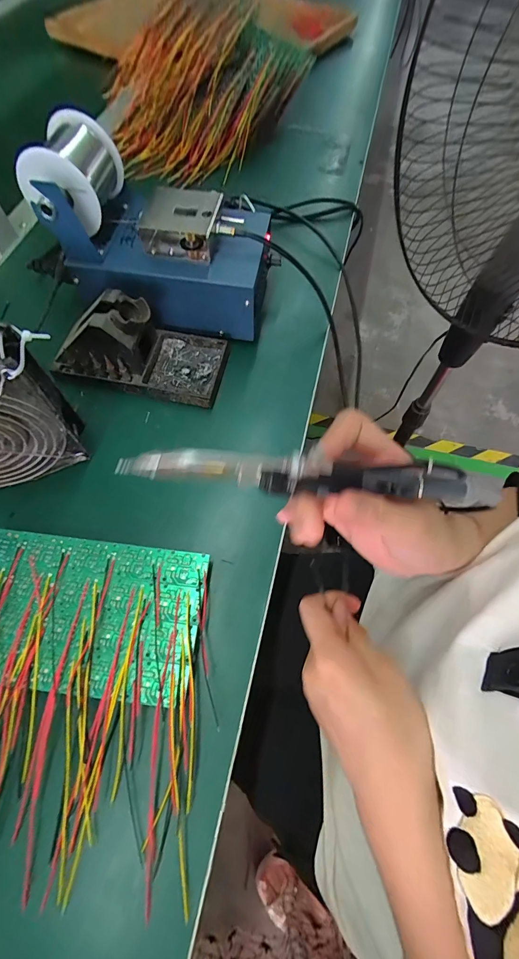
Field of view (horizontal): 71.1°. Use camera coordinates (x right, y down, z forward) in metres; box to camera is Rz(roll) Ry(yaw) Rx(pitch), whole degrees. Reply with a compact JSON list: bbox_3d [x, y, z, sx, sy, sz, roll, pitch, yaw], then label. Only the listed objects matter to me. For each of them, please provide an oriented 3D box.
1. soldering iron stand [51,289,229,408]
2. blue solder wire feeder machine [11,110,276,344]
[{"bbox_3d":[-0.110,-0.128,0.345,0.150,0.074,0.077,12,65,4],"label":"soldering iron stand"},{"bbox_3d":[-0.093,-0.229,0.350,0.212,0.124,0.116,11,65,3],"label":"blue solder wire feeder machine"}]

